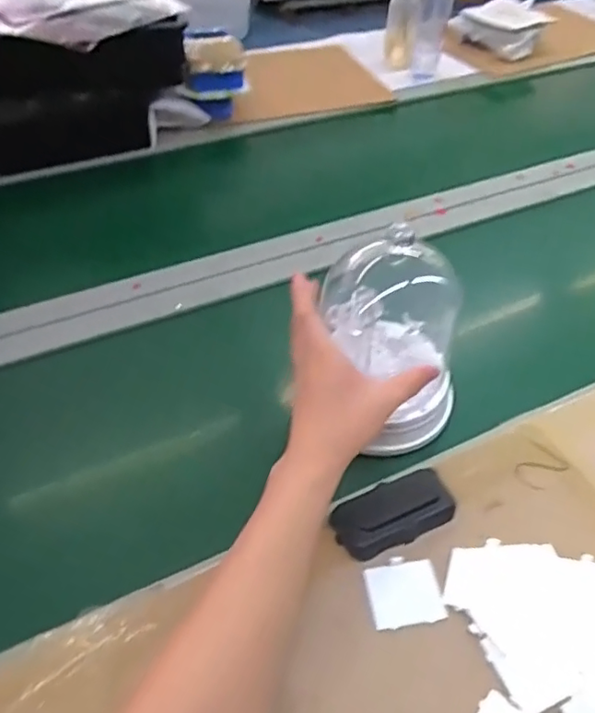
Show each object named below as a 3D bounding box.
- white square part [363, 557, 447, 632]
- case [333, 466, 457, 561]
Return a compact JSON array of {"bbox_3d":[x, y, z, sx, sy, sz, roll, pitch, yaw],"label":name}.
[{"bbox_3d":[0.086,0.188,0.461,0.057,0.004,0.051,-5,48,-6],"label":"white square part"},{"bbox_3d":[0.084,0.133,0.495,0.106,0.023,0.049,-21,52,-20],"label":"case"}]

